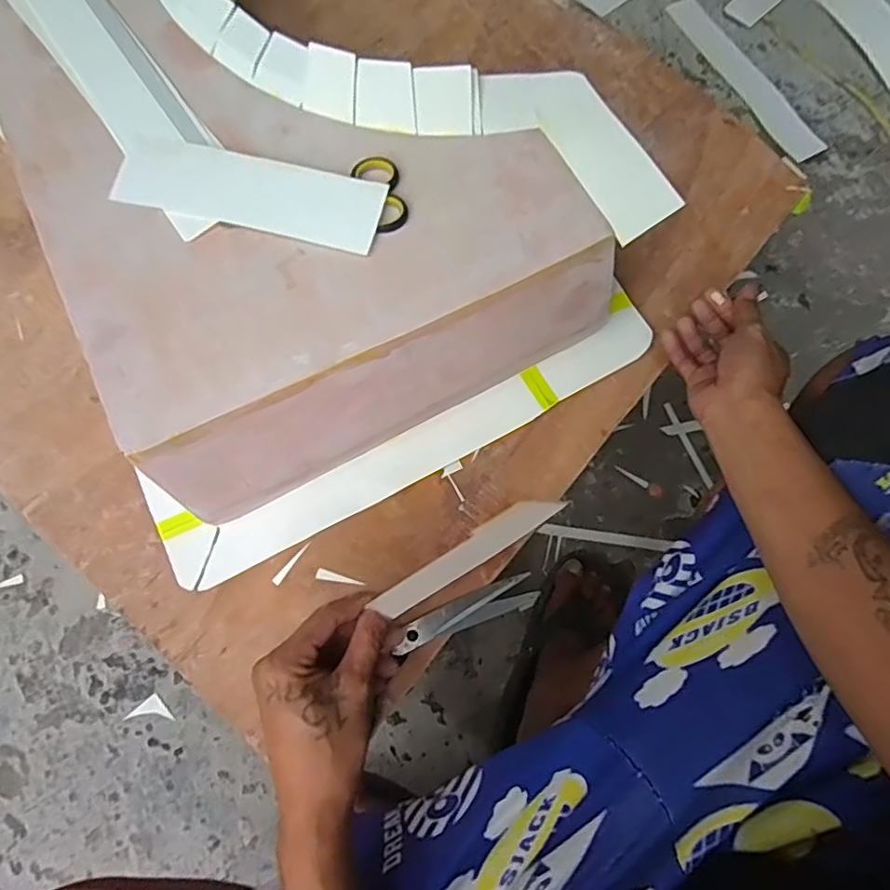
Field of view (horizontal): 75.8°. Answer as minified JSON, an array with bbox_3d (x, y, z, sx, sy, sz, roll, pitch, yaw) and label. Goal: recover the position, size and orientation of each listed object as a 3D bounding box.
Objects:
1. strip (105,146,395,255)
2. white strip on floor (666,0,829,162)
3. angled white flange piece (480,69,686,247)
[{"bbox_3d":[-0.150,-0.194,0.440,0.207,0.008,0.062,13,75,4],"label":"strip"},{"bbox_3d":[0.502,-0.621,0.961,0.066,0.008,0.366,-28,76,-7],"label":"white strip on floor"},{"bbox_3d":[0.109,-0.238,0.449,0.077,0.018,0.178,-43,79,-11],"label":"angled white flange piece"}]

